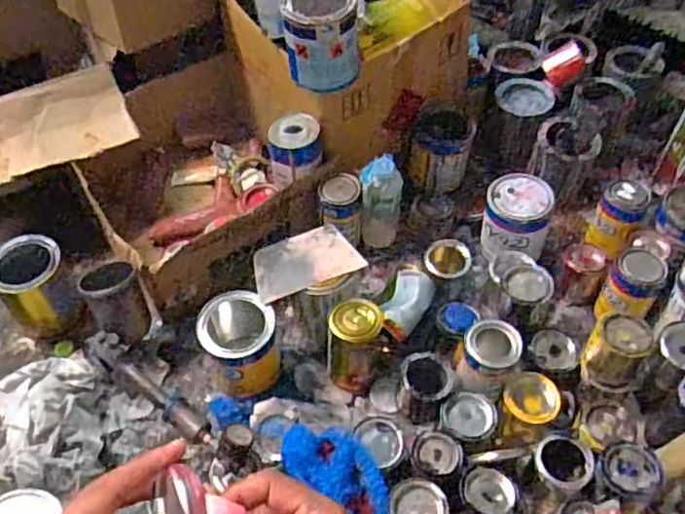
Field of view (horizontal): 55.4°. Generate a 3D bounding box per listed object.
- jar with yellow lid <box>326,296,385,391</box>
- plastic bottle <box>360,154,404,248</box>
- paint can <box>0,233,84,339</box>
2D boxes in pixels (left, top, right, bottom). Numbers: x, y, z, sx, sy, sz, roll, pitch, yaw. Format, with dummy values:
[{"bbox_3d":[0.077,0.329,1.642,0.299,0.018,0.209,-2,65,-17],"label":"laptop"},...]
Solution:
[{"bbox_3d":[0.016,0.127,0.932,0.076,0.137,0.082,6,50,6],"label":"jar with yellow lid"},{"bbox_3d":[0.061,-0.085,1.046,0.067,0.193,0.063,1,50,2],"label":"plastic bottle"},{"bbox_3d":[-0.472,0.048,1.012,0.098,0.137,0.104,0,50,0],"label":"paint can"}]

